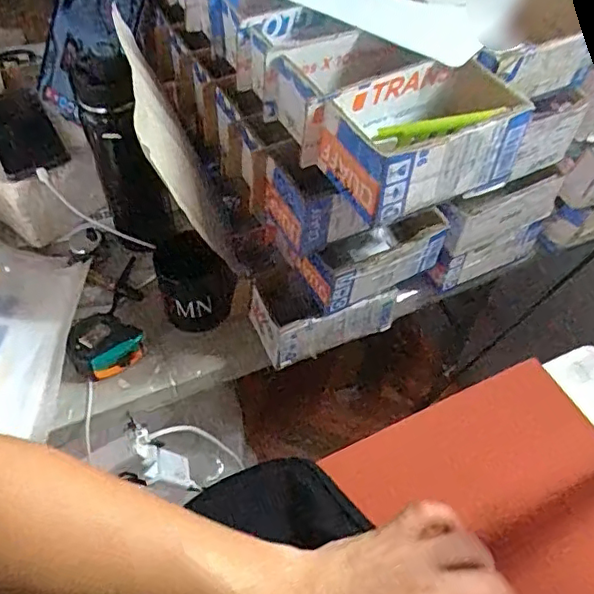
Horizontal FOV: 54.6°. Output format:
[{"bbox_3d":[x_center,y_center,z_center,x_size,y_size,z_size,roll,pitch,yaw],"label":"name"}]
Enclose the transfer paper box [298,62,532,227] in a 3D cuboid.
[{"bbox_3d":[0.107,-0.138,0.490,0.178,0.067,0.098,-23,57,-19],"label":"transfer paper box"}]

